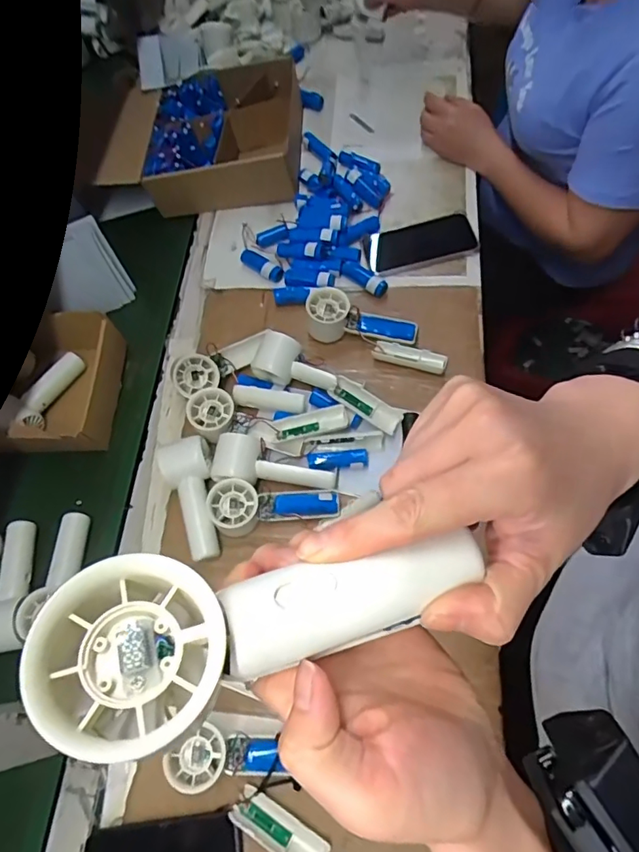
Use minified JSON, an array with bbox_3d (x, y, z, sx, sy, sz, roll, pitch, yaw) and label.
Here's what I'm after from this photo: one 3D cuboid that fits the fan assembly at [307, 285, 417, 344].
[{"bbox_3d":[0.056,-0.142,0.685,0.148,0.045,0.049,10,68,12],"label":"fan assembly"}]

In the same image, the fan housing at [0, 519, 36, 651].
[{"bbox_3d":[-0.363,0.189,0.613,0.060,0.053,0.154,-7,65,4],"label":"fan housing"}]

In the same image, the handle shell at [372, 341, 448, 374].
[{"bbox_3d":[0.119,-0.091,0.676,0.095,0.015,0.026,15,69,14],"label":"handle shell"}]

